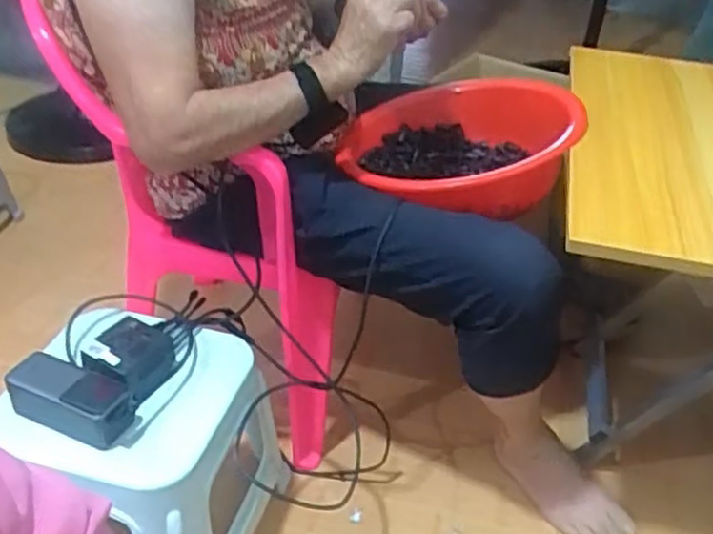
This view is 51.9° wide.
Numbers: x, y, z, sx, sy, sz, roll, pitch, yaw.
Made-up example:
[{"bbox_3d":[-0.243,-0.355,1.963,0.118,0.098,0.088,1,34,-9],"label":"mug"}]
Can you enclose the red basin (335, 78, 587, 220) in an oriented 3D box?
[{"bbox_3d":[0.137,-0.172,1.024,0.301,0.128,0.336,14,37,14],"label":"red basin"}]

